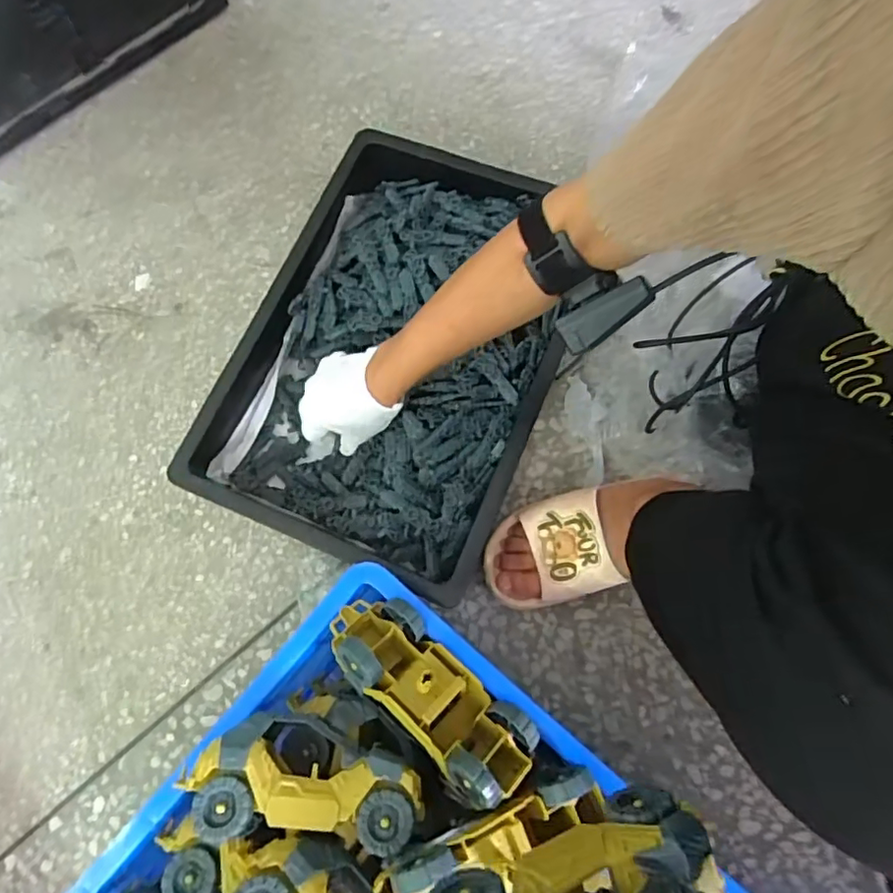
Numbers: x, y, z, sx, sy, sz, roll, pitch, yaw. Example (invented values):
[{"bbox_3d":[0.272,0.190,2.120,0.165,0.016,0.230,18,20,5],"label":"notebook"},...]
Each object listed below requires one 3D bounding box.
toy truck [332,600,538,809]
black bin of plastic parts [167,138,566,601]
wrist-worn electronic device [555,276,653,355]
[{"bbox_3d":[-0.014,0.177,0.432,0.175,0.063,0.067,36,77,24],"label":"toy truck"},{"bbox_3d":[-0.045,-0.095,0.627,0.295,0.124,0.428,22,76,9],"label":"black bin of plastic parts"},{"bbox_3d":[0.113,-0.095,0.421,0.068,0.015,0.028,-31,102,26],"label":"wrist-worn electronic device"}]

